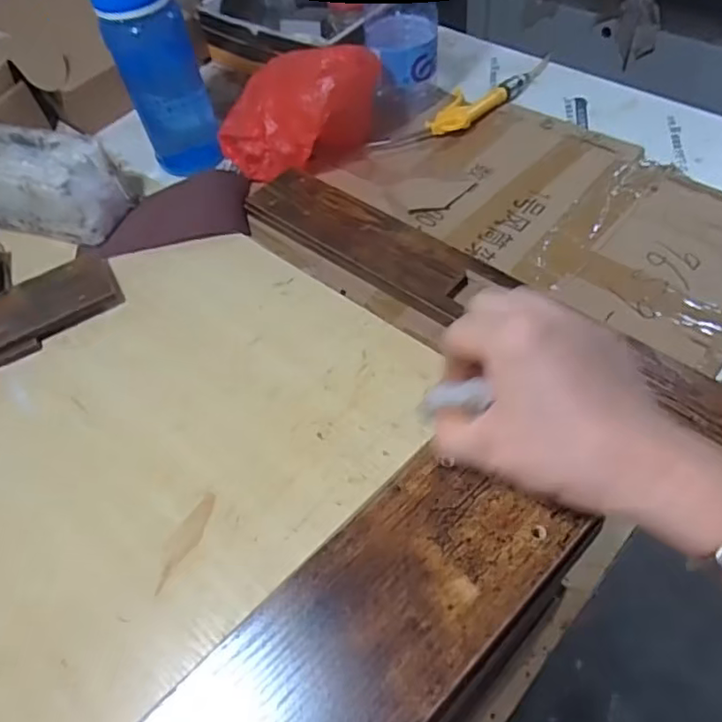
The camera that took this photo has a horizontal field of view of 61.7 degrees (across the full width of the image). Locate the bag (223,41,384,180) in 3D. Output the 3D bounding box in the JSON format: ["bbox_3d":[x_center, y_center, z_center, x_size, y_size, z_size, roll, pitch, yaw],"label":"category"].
[{"bbox_3d":[-0.095,-0.352,0.812,0.213,0.142,0.158,13,56,16],"label":"bag"}]

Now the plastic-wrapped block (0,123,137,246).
[{"bbox_3d":[-0.424,-0.232,0.784,0.211,0.094,0.100,13,56,16],"label":"plastic-wrapped block"}]

